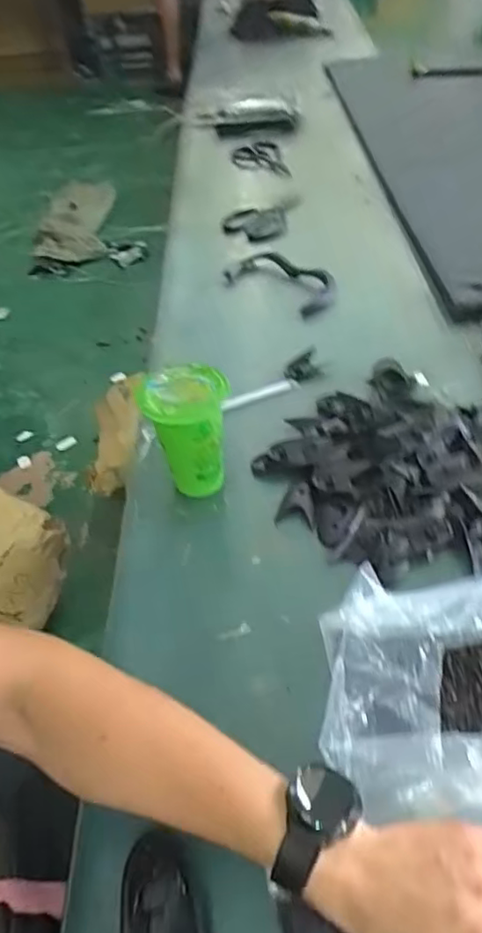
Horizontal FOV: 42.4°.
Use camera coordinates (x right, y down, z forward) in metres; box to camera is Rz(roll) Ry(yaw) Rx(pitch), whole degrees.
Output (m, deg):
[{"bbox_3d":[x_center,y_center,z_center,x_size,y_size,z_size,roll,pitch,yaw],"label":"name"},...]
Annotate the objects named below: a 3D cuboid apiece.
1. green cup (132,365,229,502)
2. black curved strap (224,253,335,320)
[{"bbox_3d":[-0.053,-0.028,0.645,0.084,0.138,0.078,-3,47,3],"label":"green cup"},{"bbox_3d":[0.061,-0.290,0.958,0.086,0.037,0.181,-38,54,-26],"label":"black curved strap"}]

